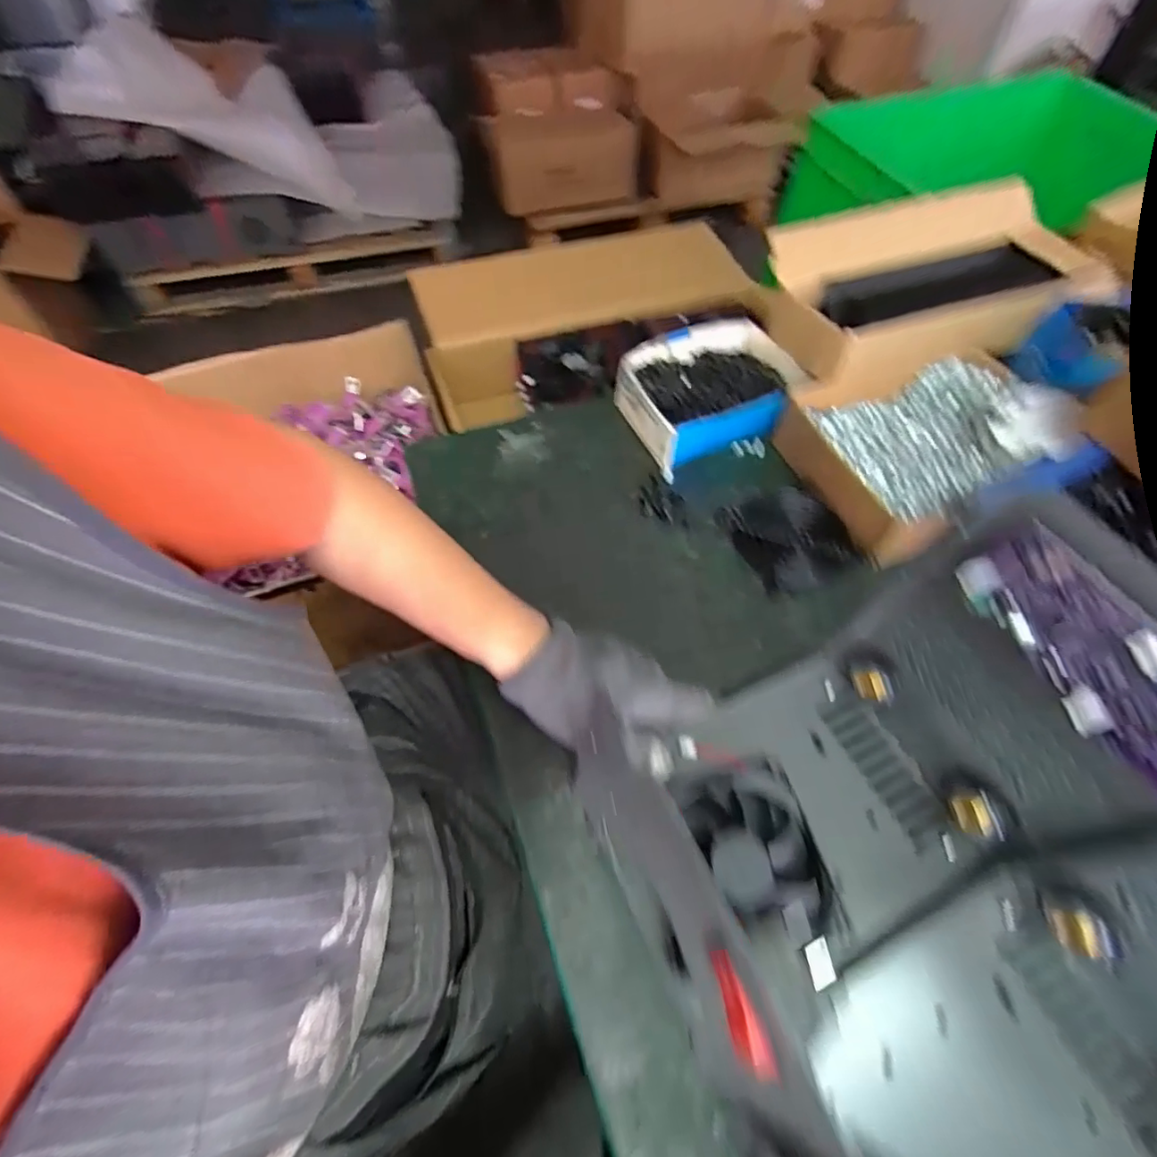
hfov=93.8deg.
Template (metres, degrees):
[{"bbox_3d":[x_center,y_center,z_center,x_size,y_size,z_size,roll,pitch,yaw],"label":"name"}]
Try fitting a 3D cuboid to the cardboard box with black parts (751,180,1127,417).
[{"bbox_3d":[0.341,-0.290,0.537,0.319,0.110,0.167,-16,59,-11],"label":"cardboard box with black parts"}]

